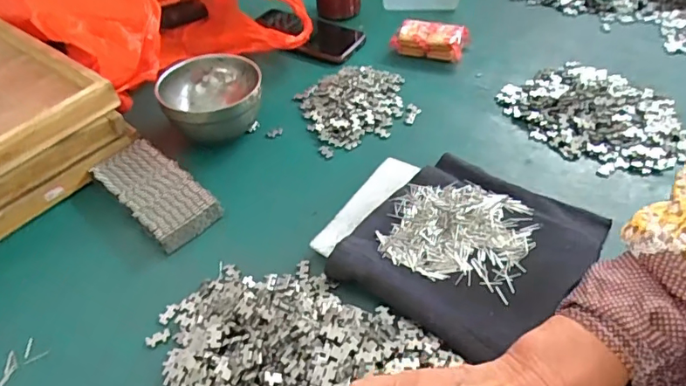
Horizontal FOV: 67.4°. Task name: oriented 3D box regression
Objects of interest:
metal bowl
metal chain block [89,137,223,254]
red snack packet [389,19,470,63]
[{"bbox_3d":[-0.140,-0.100,0.556,0.103,0.055,0.098,-9,47,-5],"label":"metal bowl"},{"bbox_3d":[-0.182,-0.002,0.499,0.139,0.020,0.064,34,57,30],"label":"metal chain block"},{"bbox_3d":[0.113,-0.201,0.667,0.093,0.031,0.051,13,47,18],"label":"red snack packet"}]

